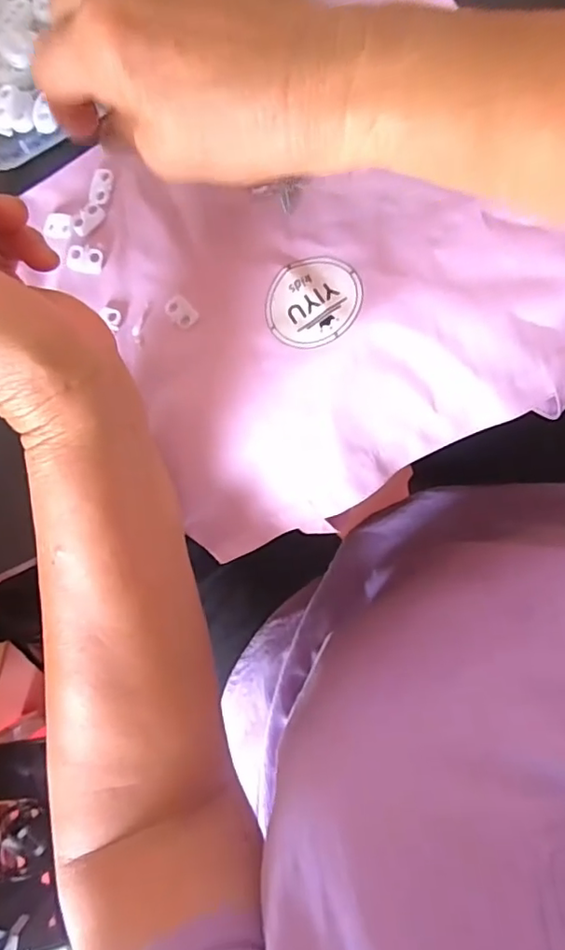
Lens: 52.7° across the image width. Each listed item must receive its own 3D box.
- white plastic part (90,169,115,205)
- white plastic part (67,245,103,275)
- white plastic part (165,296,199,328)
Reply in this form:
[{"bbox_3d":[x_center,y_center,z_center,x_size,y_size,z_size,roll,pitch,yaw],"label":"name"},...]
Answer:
[{"bbox_3d":[-0.096,-0.153,0.302,0.011,0.004,0.017,9,87,9],"label":"white plastic part"},{"bbox_3d":[-0.104,-0.114,0.300,0.018,0.004,0.014,9,87,9],"label":"white plastic part"},{"bbox_3d":[-0.052,-0.084,0.291,0.012,0.004,0.019,-41,81,4],"label":"white plastic part"}]

